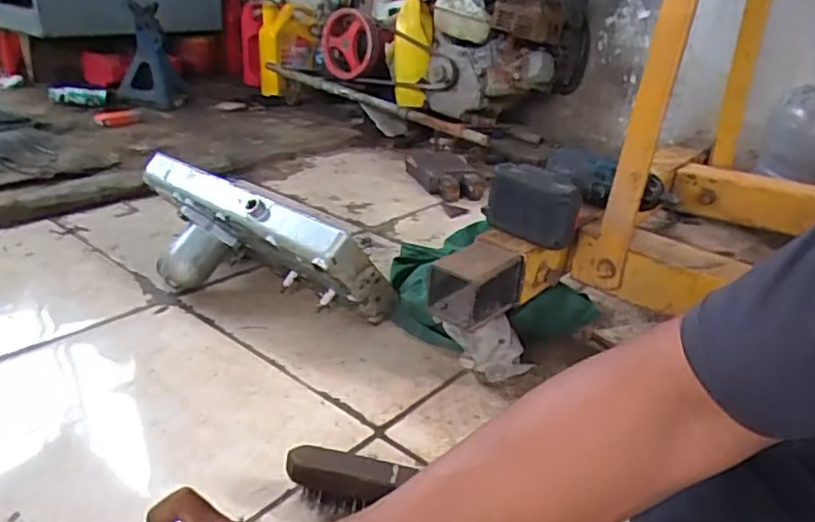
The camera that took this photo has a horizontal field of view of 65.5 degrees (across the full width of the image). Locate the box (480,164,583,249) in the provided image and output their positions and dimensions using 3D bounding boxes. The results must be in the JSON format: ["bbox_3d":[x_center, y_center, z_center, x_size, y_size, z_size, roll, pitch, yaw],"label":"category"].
[{"bbox_3d":[0.147,-0.059,0.754,0.114,0.091,0.038,22,29,33],"label":"box"}]

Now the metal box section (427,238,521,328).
[{"bbox_3d":[0.076,0.025,0.718,0.060,0.069,0.107,24,30,35],"label":"metal box section"}]

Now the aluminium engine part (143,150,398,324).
[{"bbox_3d":[-0.222,-0.020,0.891,0.412,0.171,0.131,16,26,23],"label":"aluminium engine part"}]

